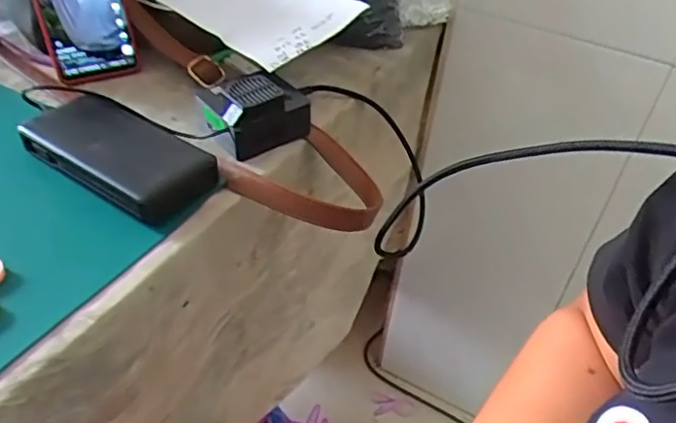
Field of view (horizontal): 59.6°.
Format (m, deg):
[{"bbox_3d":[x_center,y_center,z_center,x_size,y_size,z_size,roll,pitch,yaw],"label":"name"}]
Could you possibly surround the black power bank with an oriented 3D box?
[{"bbox_3d":[-0.164,-0.045,0.442,0.154,0.024,0.072,28,44,22],"label":"black power bank"}]

